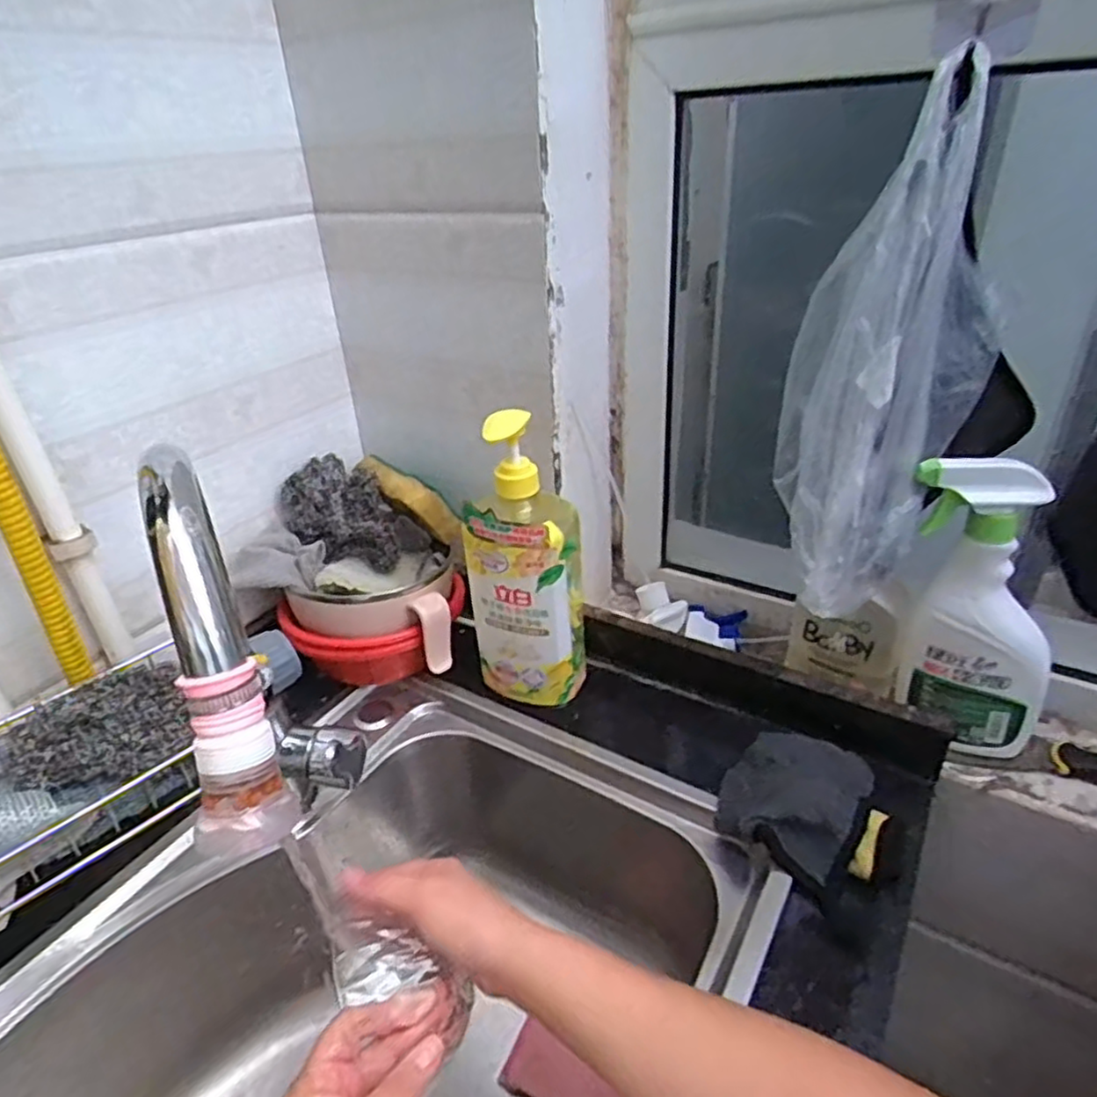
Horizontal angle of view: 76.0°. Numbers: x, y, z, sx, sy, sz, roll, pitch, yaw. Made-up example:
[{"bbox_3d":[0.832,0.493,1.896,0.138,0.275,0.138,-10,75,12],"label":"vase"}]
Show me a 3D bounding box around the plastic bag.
[{"bbox_3d":[0.225,-0.122,0.490,0.127,0.318,0.110,22,39,35],"label":"plastic bag"}]

